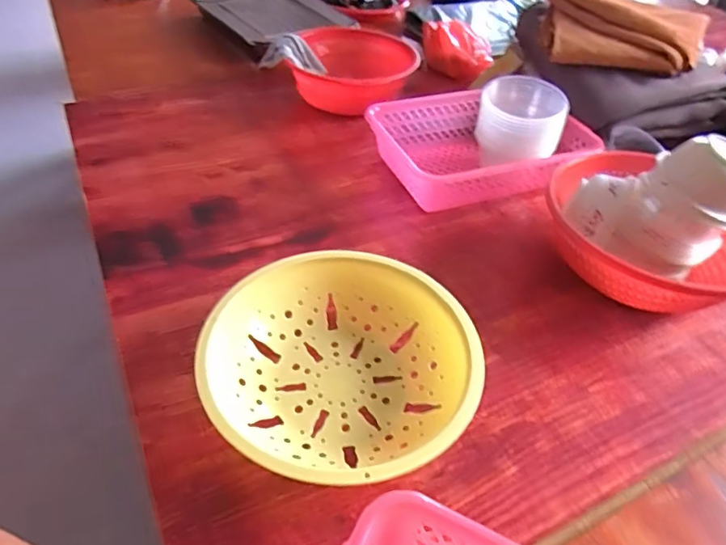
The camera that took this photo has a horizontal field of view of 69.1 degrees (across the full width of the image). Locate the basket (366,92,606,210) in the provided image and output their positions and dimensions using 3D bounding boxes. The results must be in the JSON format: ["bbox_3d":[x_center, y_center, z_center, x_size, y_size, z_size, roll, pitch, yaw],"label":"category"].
[{"bbox_3d":[0.175,-0.186,0.801,0.313,0.081,0.224,-10,45,-15],"label":"basket"}]

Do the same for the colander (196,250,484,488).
[{"bbox_3d":[-0.020,0.086,0.507,0.239,0.066,0.250,2,43,-2],"label":"colander"}]

